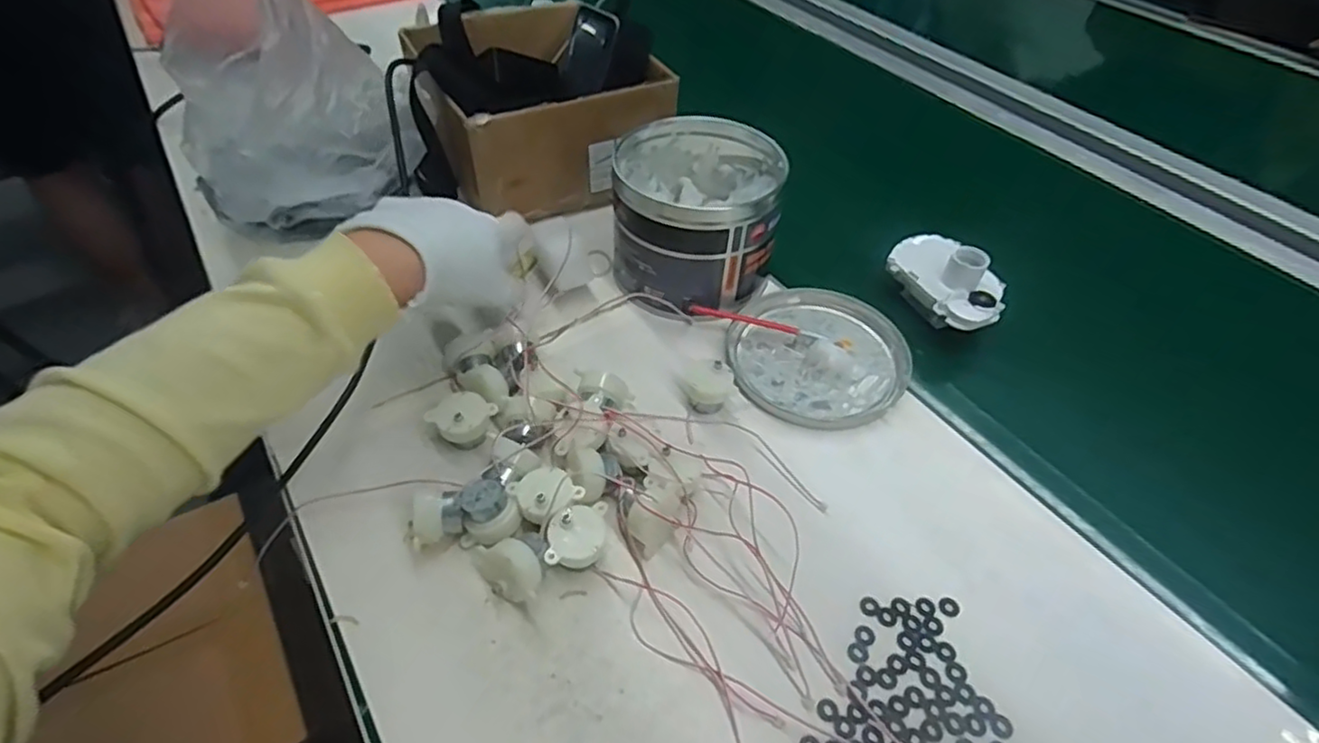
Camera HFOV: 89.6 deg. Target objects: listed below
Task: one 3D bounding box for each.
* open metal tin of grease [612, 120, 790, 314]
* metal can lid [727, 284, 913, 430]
[{"bbox_3d":[0.028,-0.124,0.525,0.123,0.102,0.135,1,48,-2],"label":"open metal tin of grease"},{"bbox_3d":[0.118,-0.017,0.492,0.126,0.011,0.134,1,48,-2],"label":"metal can lid"}]

